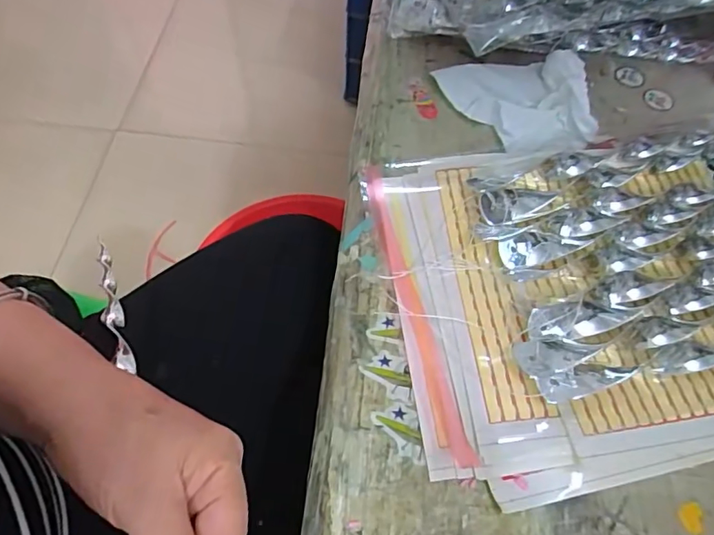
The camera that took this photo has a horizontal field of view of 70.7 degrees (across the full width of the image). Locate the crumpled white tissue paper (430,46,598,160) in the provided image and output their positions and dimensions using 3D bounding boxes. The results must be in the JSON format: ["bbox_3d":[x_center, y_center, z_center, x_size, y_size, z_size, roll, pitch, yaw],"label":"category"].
[{"bbox_3d":[0.150,-0.150,0.421,0.118,0.029,0.127,-25,65,-16],"label":"crumpled white tissue paper"}]

